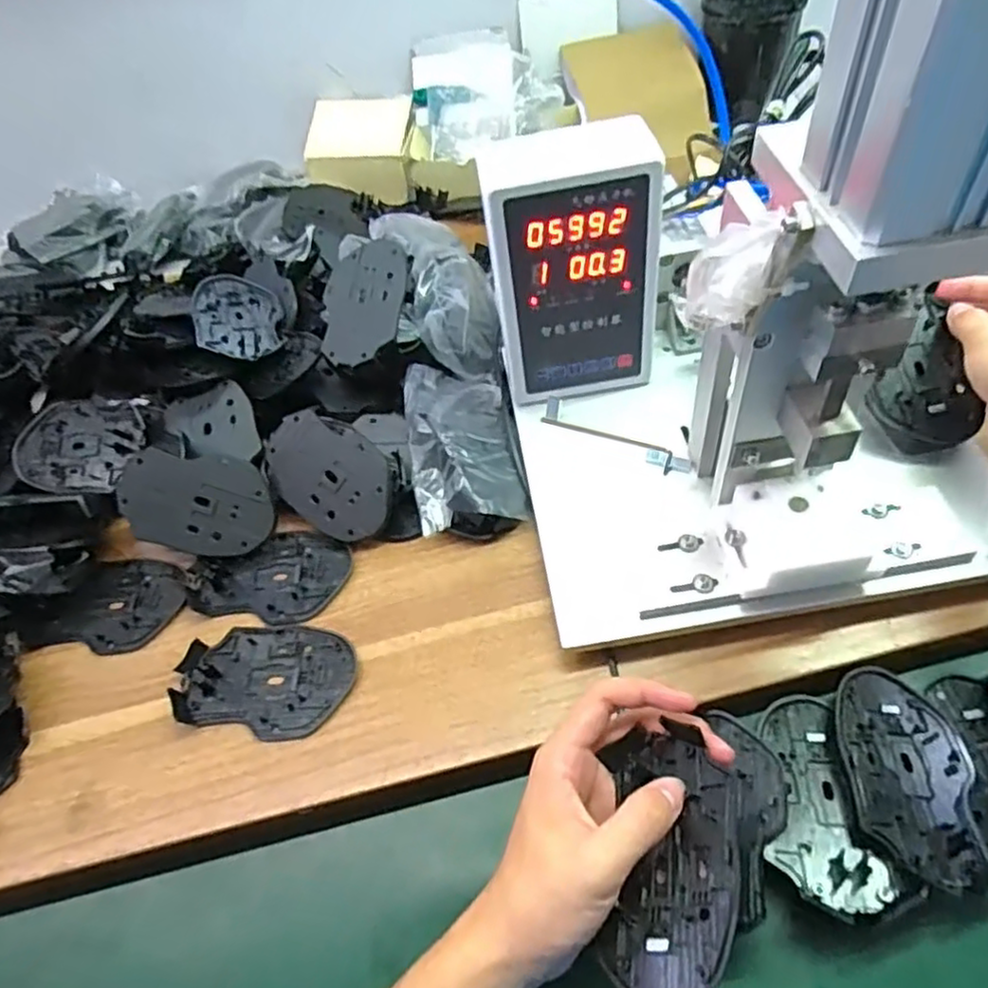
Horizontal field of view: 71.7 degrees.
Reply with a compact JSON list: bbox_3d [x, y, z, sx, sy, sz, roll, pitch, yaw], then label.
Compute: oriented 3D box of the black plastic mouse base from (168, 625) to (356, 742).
[{"bbox_3d":[-0.149,0.120,0.448,0.113,0.014,0.073,7,55,13],"label":"black plastic mouse base"}]

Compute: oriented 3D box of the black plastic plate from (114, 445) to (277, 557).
[{"bbox_3d":[-0.219,0.005,0.502,0.110,0.014,0.074,7,78,-5],"label":"black plastic plate"}]

